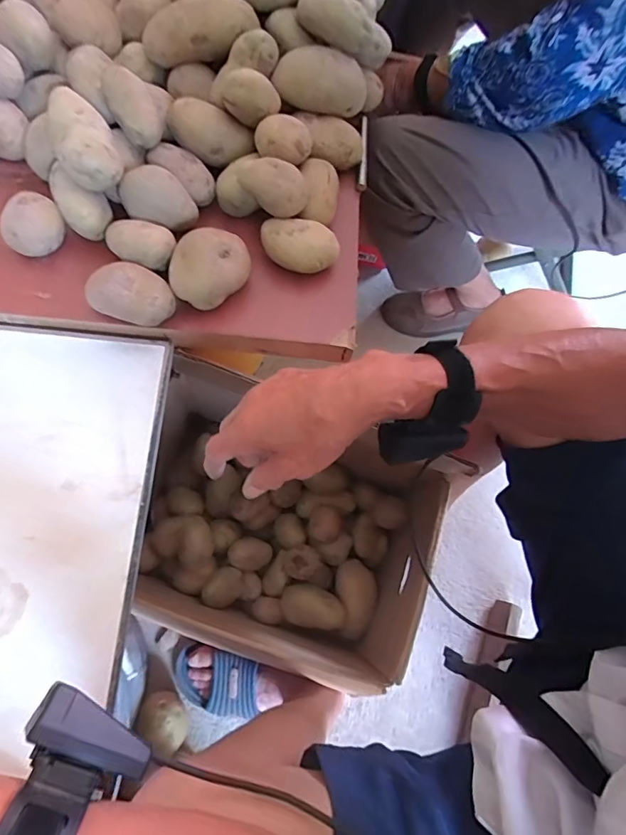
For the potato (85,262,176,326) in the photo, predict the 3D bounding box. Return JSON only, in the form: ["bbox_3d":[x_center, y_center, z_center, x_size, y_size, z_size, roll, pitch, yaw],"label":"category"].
[{"bbox_3d":[-0.168,-0.115,0.447,0.075,0.042,0.048,16,72,6],"label":"potato"}]

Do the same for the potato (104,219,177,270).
[{"bbox_3d":[-0.167,-0.171,0.452,0.070,0.029,0.046,30,74,11],"label":"potato"}]

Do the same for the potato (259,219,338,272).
[{"bbox_3d":[-0.015,-0.172,0.485,0.078,0.043,0.044,5,71,3],"label":"potato"}]

